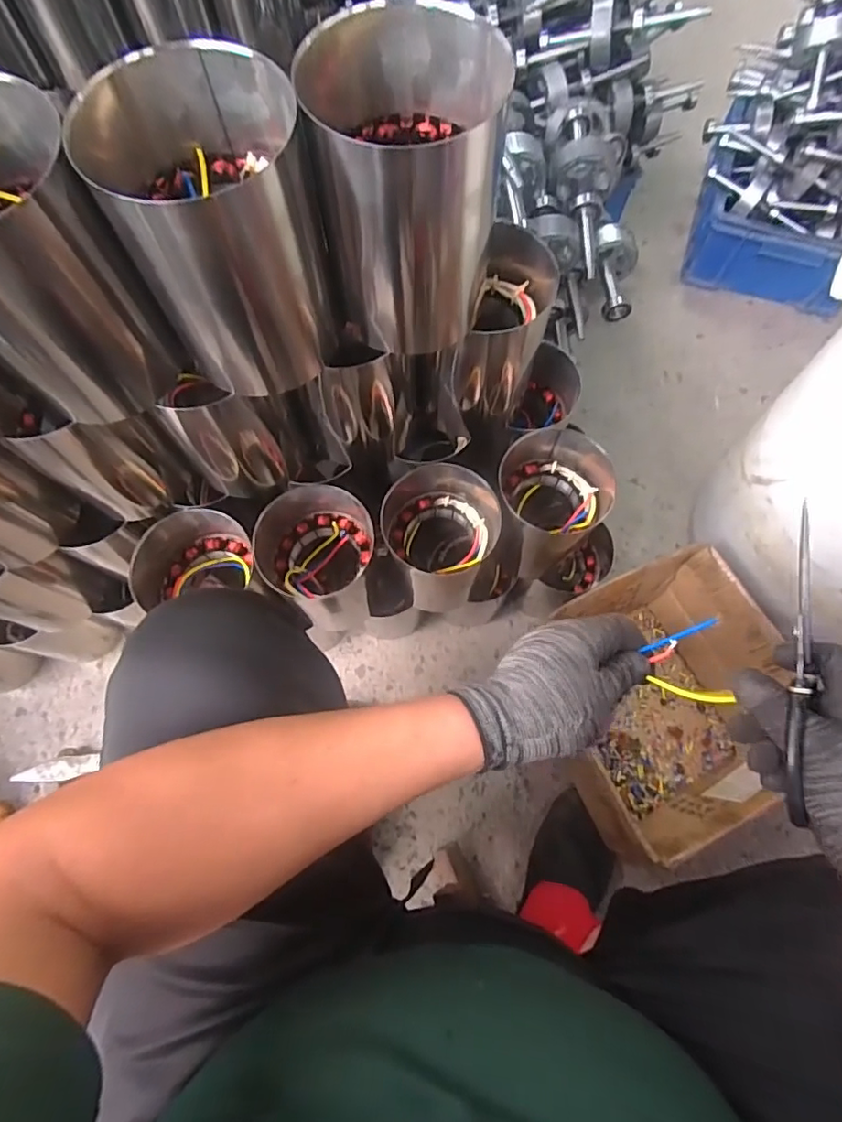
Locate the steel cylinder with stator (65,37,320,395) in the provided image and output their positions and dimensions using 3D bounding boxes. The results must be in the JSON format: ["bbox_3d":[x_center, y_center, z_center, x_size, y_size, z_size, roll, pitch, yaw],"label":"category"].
[{"bbox_3d":[-0.132,-0.217,0.381,0.116,0.173,0.108,-21,73,-6],"label":"steel cylinder with stator"}]

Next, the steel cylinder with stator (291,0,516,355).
[{"bbox_3d":[-0.010,-0.250,0.390,0.115,0.182,0.108,-1,72,0],"label":"steel cylinder with stator"}]

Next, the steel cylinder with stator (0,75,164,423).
[{"bbox_3d":[-0.256,-0.193,0.371,0.115,0.172,0.118,42,77,13],"label":"steel cylinder with stator"}]

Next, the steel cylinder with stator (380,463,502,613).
[{"bbox_3d":[0.021,-0.028,0.685,0.119,0.134,0.141,-15,72,-4],"label":"steel cylinder with stator"}]

